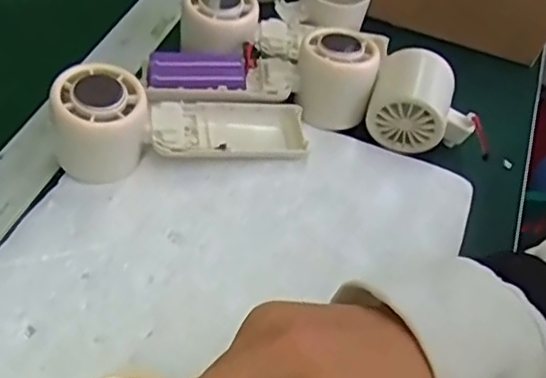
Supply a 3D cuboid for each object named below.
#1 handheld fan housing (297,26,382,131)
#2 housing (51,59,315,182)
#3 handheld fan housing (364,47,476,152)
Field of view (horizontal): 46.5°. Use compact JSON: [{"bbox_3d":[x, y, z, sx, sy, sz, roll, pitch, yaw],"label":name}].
[{"bbox_3d":[0.046,-0.081,0.460,0.053,0.055,0.048,11,51,0],"label":"handheld fan housing"},{"bbox_3d":[-0.057,-0.045,0.412,0.165,0.062,0.059,-11,51,-16],"label":"housing"},{"bbox_3d":[0.109,-0.062,0.456,0.074,0.049,0.055,19,51,7],"label":"handheld fan housing"}]

